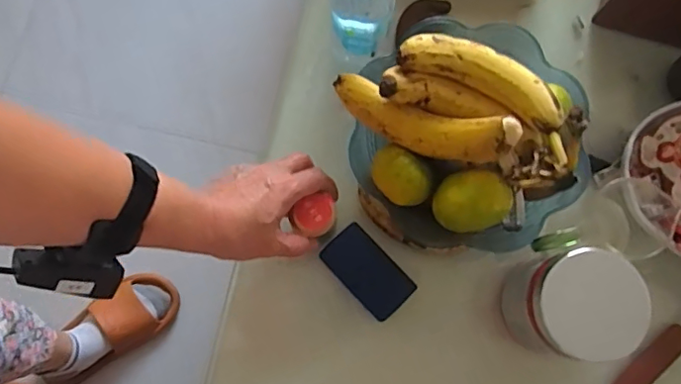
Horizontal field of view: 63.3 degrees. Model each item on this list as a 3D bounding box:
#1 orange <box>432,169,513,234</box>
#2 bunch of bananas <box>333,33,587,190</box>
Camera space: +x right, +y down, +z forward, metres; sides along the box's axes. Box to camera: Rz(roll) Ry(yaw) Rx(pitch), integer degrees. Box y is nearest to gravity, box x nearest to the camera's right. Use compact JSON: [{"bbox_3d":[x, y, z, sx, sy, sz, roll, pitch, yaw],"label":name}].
[{"bbox_3d":[0.117,0.009,0.488,0.066,0.048,0.053,-18,80,-4],"label":"orange"},{"bbox_3d":[0.103,-0.077,0.466,0.202,0.066,0.099,26,80,4],"label":"bunch of bananas"}]

